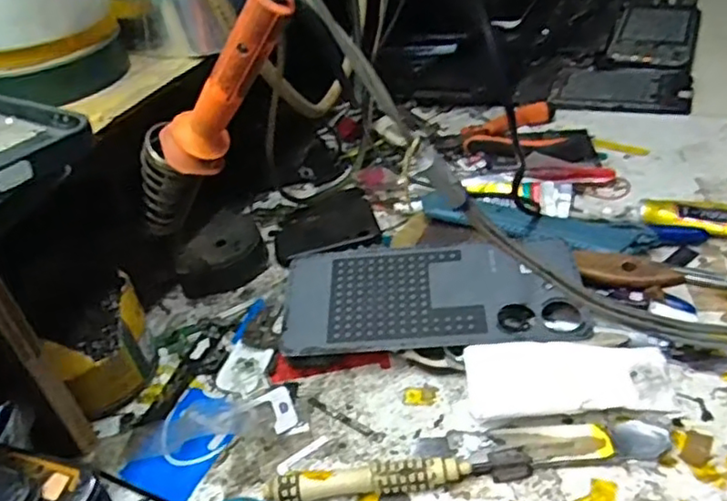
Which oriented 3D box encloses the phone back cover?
[{"bbox_3d":[0.037,0.024,0.367,0.163,0.006,0.077,-6,45,5],"label":"phone back cover"}]

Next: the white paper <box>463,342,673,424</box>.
[{"bbox_3d":[0.100,0.063,0.315,0.097,0.023,0.035,-7,37,2],"label":"white paper"}]

